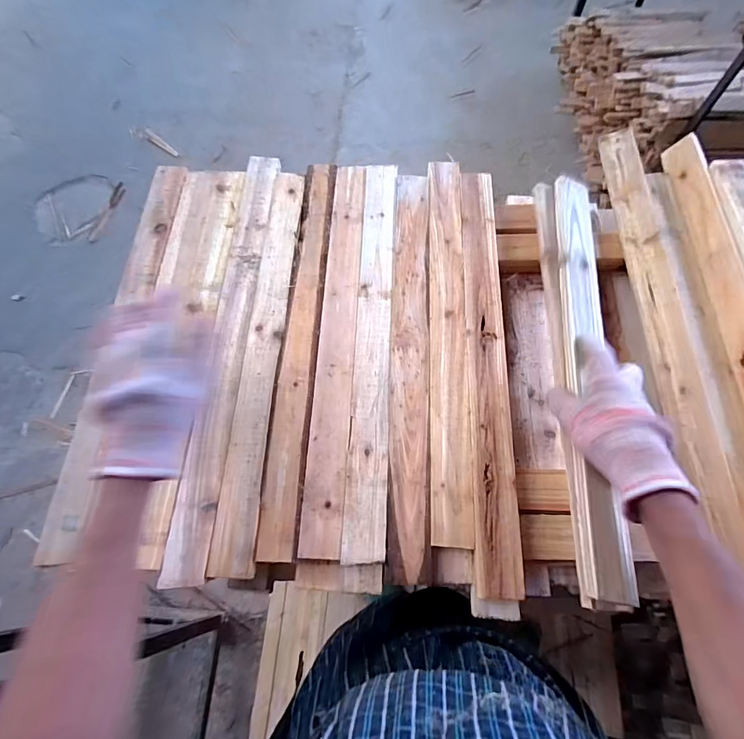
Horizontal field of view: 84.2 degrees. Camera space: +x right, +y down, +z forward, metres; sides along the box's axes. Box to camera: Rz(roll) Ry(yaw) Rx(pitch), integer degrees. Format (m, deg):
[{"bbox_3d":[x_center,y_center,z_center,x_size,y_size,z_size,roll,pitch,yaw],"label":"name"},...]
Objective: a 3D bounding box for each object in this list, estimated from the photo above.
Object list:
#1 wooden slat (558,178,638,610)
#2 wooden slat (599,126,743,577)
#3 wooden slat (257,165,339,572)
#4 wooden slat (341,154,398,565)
[{"bbox_3d":[0.228,-0.025,0.437,0.046,0.017,0.482,7,65,5],"label":"wooden slat"},{"bbox_3d":[0.345,-0.071,0.478,0.056,0.024,0.539,0,68,2],"label":"wooden slat"},{"bbox_3d":[-0.082,-0.047,0.480,0.042,0.009,0.489,1,68,3],"label":"wooden slat"},{"bbox_3d":[0.003,-0.045,0.473,0.042,0.009,0.483,2,68,3],"label":"wooden slat"}]

